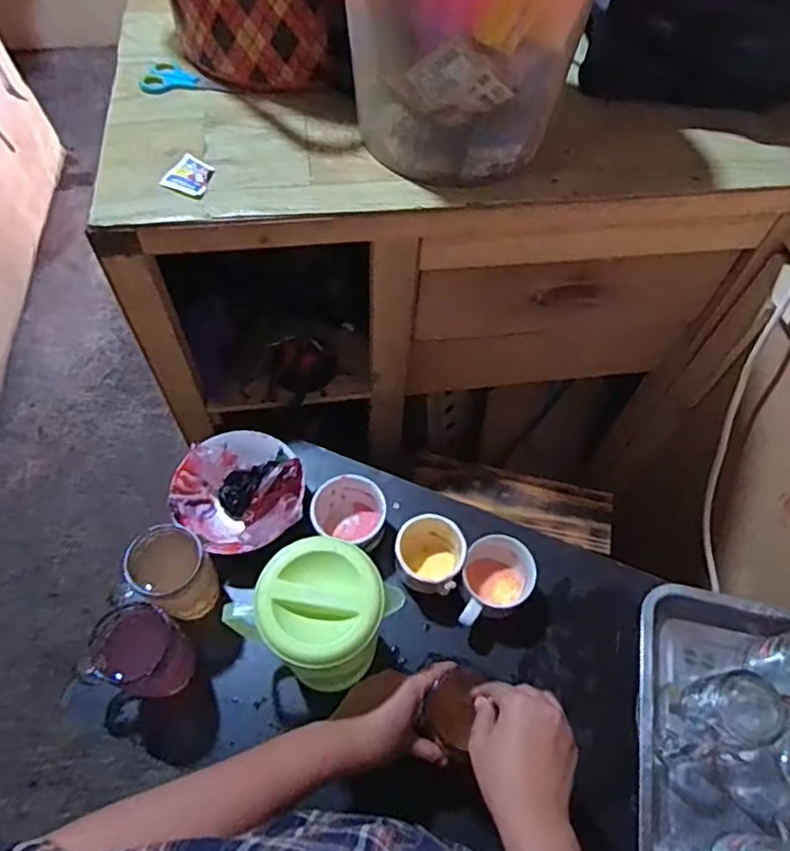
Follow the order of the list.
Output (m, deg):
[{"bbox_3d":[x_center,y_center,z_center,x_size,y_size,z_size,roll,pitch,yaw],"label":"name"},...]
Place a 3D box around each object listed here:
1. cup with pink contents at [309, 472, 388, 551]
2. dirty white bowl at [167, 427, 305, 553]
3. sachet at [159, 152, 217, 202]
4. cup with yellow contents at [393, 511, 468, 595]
[{"bbox_3d":[-0.051,0.108,0.748,0.083,0.069,0.077,0,60,0],"label":"cup with pink contents"},{"bbox_3d":[-0.183,0.083,0.748,0.146,0.075,0.155,0,60,0],"label":"dirty white bowl"},{"bbox_3d":[-0.214,-0.260,0.647,0.046,0.009,0.047,18,62,10],"label":"sachet"},{"bbox_3d":[0.042,0.148,0.720,0.075,0.073,0.082,0,60,0],"label":"cup with yellow contents"}]

